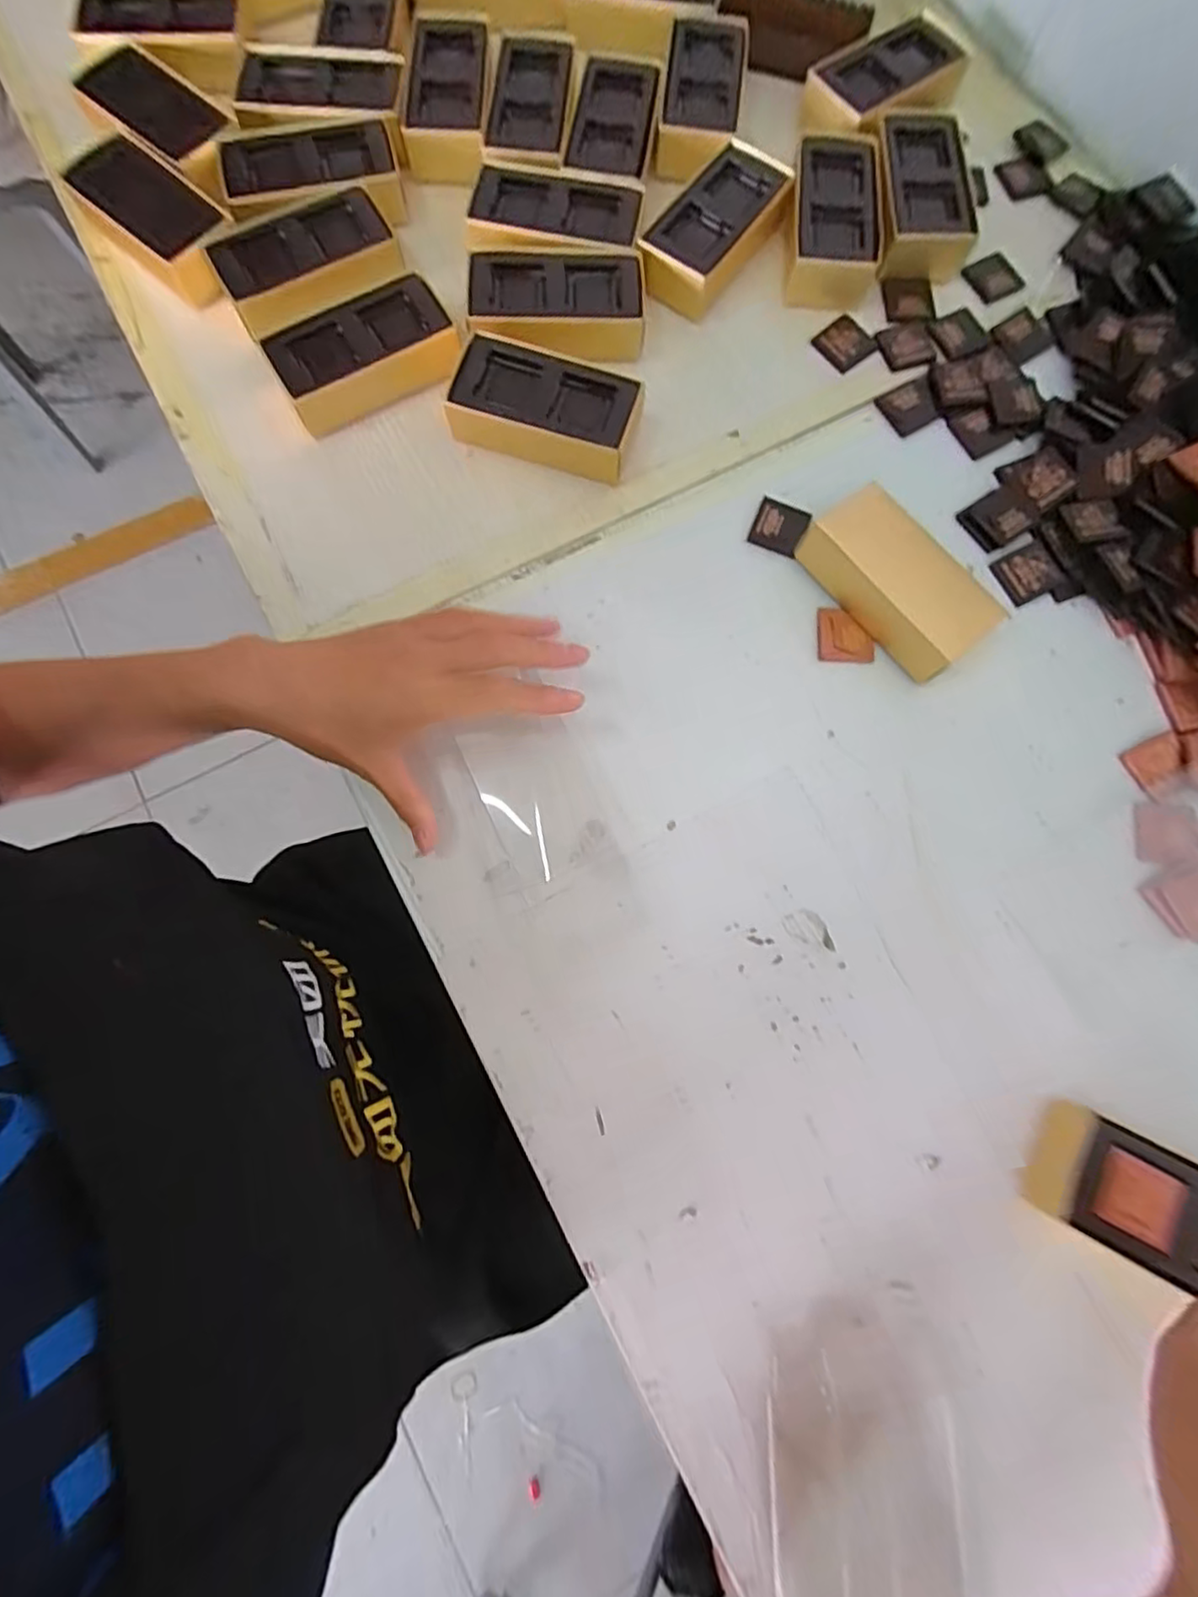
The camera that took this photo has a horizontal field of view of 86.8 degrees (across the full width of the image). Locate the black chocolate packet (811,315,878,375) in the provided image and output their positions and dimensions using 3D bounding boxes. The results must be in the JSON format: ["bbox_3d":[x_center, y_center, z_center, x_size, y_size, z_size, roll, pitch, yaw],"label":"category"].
[{"bbox_3d":[0.169,-0.312,0.432,0.038,0.004,0.034,-38,81,-8],"label":"black chocolate packet"}]

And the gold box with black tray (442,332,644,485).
[{"bbox_3d":[-0.034,-0.243,0.400,0.111,0.035,0.059,19,78,3],"label":"gold box with black tray"}]

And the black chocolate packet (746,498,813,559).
[{"bbox_3d":[0.114,-0.172,0.400,0.033,0.008,0.032,24,85,9],"label":"black chocolate packet"}]

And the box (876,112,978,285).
[{"bbox_3d":[0.224,-0.421,0.444,0.060,0.029,0.115,4,78,0],"label":"box"}]

